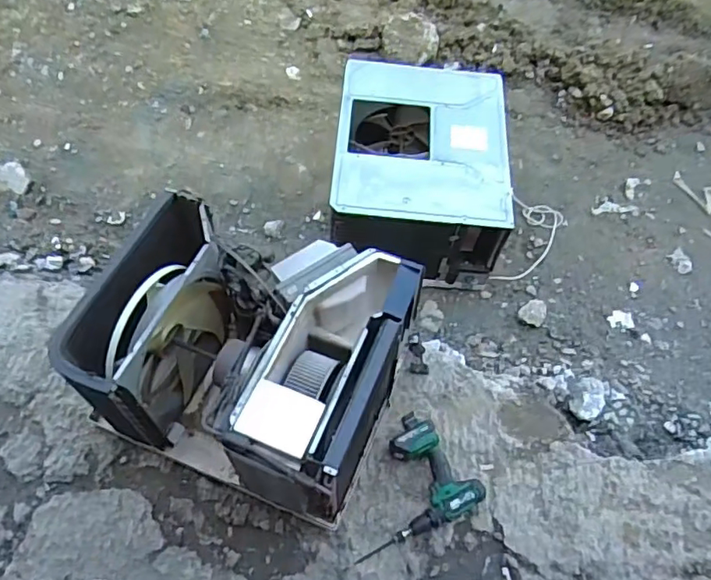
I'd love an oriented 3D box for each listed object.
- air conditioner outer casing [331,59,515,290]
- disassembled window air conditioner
[{"bbox_3d":[0.201,-0.393,1.900,0.515,0.367,0.689,5,59,0],"label":"air conditioner outer casing"},{"bbox_3d":[-0.247,0.161,1.329,0.643,0.407,0.504,19,60,8],"label":"disassembled window air conditioner"}]

